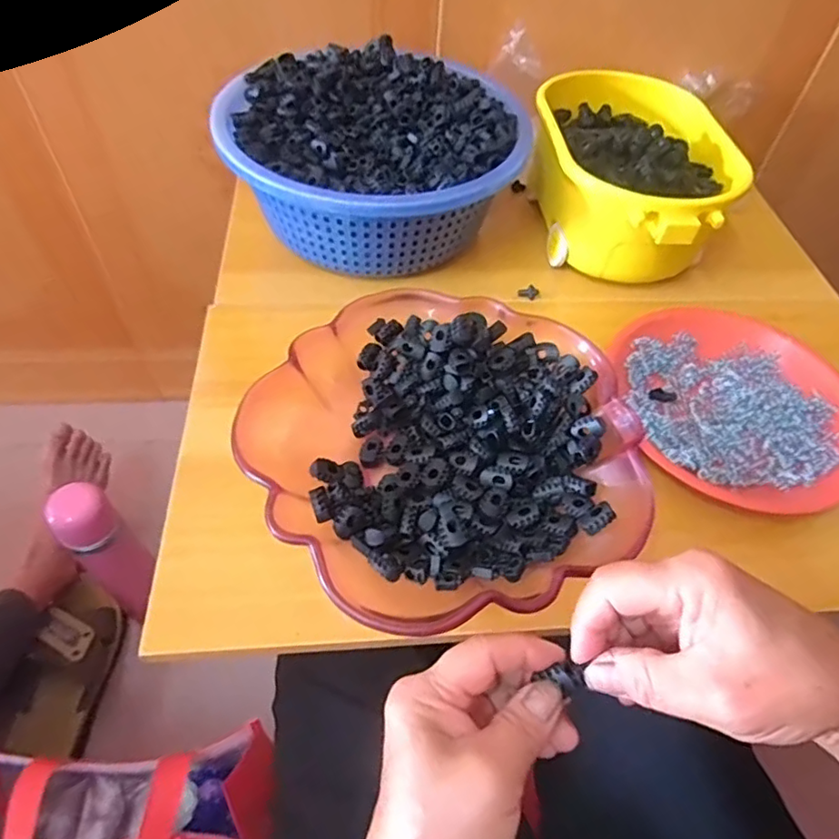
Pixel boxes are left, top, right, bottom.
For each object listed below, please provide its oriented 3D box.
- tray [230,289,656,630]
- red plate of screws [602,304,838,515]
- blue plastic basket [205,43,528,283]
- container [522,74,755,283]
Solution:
[{"bbox_3d":[0.018,0.016,0.394,0.242,0.062,0.236,-24,59,-20],"label":"tray"},{"bbox_3d":[0.248,-0.012,0.460,0.171,0.030,0.197,1,53,-3],"label":"red plate of screws"},{"bbox_3d":[-0.039,-0.248,0.548,0.277,0.093,0.252,-29,60,-23],"label":"blue plastic basket"},{"bbox_3d":[0.199,-0.232,0.570,0.164,0.106,0.244,1,53,-3],"label":"container"}]

